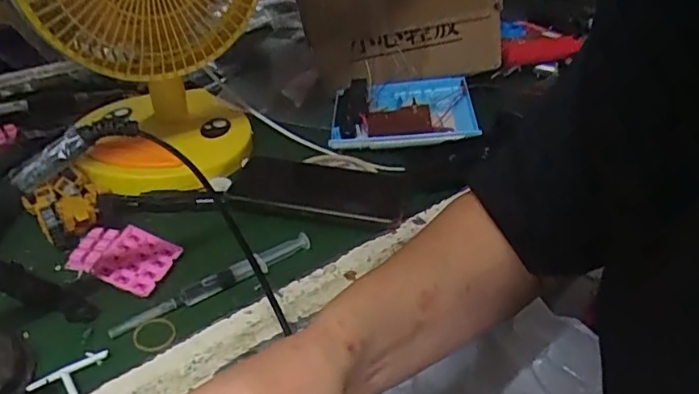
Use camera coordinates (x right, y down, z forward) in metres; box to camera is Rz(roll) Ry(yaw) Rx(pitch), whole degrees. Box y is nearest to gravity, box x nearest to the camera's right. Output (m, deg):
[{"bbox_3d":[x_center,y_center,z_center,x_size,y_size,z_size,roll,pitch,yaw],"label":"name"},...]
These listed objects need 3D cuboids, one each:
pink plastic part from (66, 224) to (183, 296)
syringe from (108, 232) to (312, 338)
[{"bbox_3d":[-0.192,0.047,0.476,0.086,0.017,0.057,10,36,11],"label":"pink plastic part"},{"bbox_3d":[-0.105,0.066,0.461,0.171,0.012,0.014,-23,43,-31],"label":"syringe"}]

